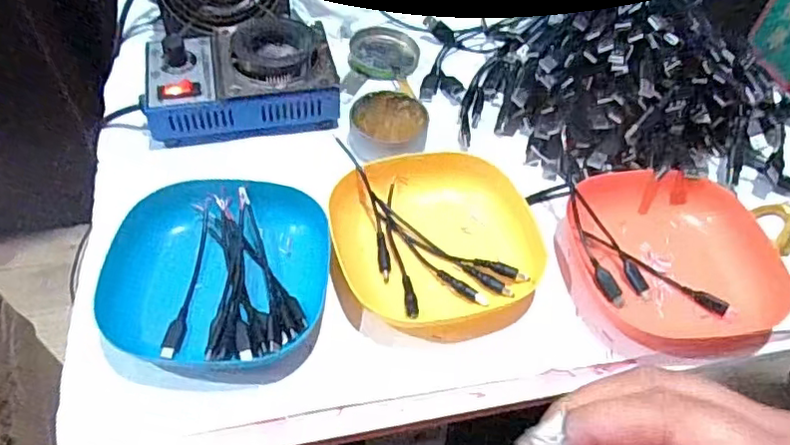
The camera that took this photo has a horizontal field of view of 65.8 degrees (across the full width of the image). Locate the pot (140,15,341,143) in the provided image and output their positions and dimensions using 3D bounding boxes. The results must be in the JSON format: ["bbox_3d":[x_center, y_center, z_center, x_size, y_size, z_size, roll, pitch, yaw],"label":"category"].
[{"bbox_3d":[-0.126,-0.123,0.502,0.149,0.056,0.093,-7,53,-10],"label":"pot"}]

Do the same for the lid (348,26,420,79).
[{"bbox_3d":[-0.010,-0.164,0.582,0.065,0.007,0.072,11,52,5],"label":"lid"}]

